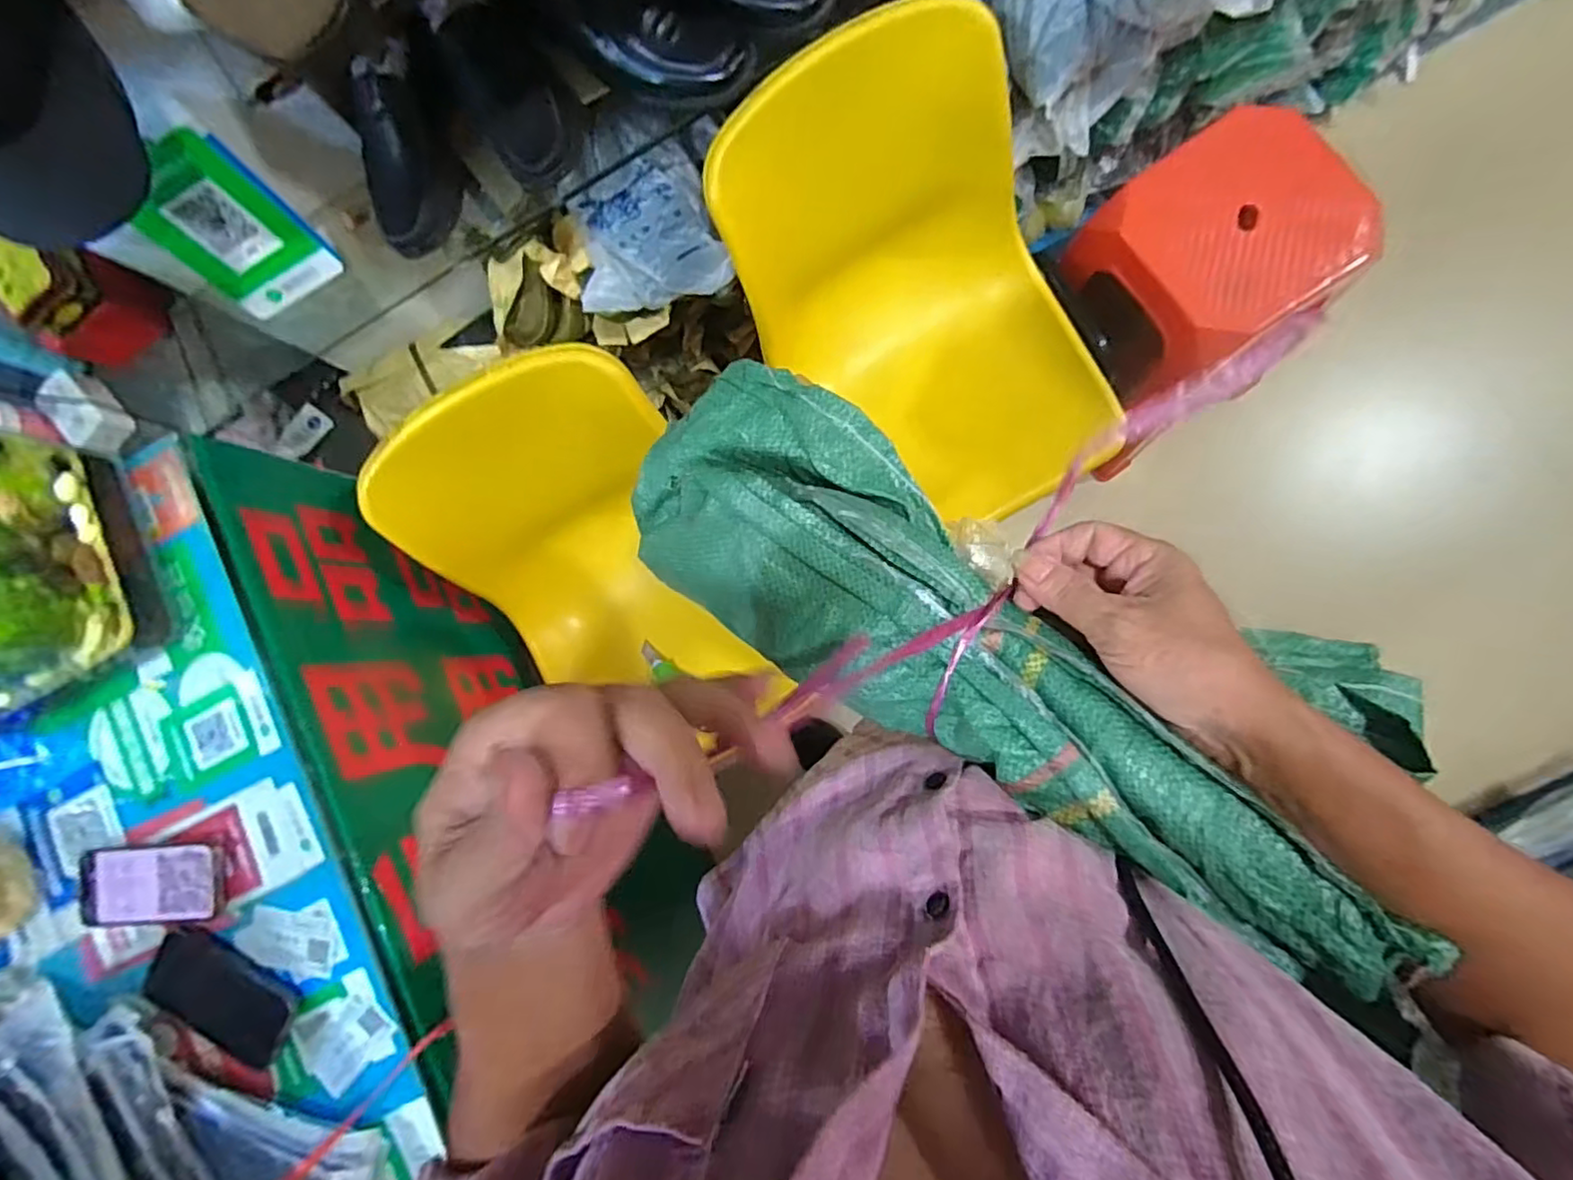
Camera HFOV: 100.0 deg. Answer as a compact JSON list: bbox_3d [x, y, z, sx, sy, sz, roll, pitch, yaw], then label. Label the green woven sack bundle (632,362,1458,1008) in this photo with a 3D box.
[{"bbox_3d":[0.100,0.018,0.364,0.434,0.101,0.158,33,92,16],"label":"green woven sack bundle"}]

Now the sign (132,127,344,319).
[{"bbox_3d":[-0.558,-0.359,0.663,0.119,0.158,0.025,-36,64,2],"label":"sign"}]

